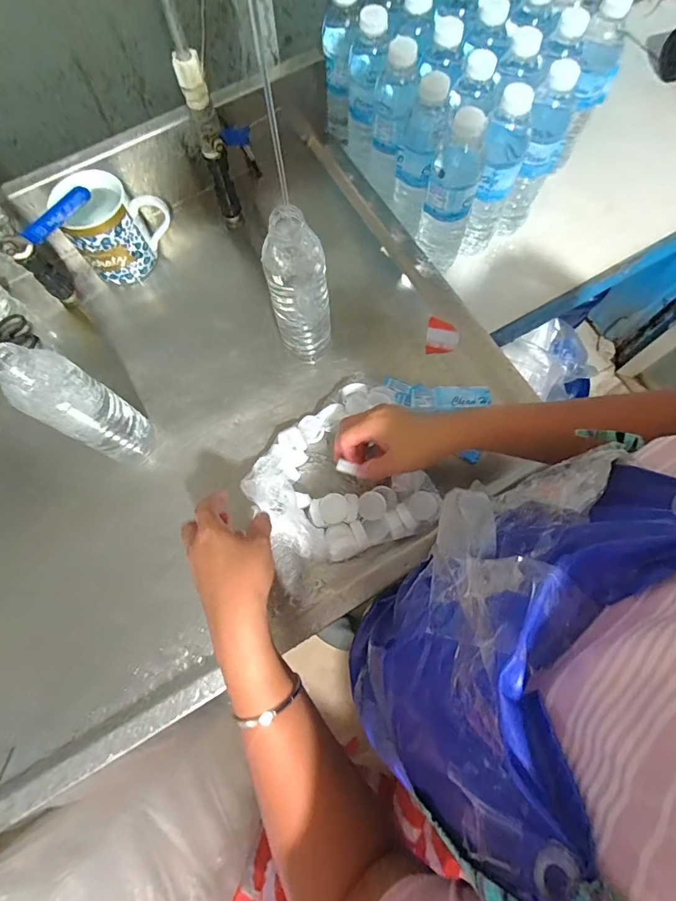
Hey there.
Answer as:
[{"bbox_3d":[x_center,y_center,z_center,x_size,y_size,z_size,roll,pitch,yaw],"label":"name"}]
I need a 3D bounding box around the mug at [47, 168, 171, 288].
[{"bbox_3d":[-0.276,-0.287,0.559,0.120,0.094,0.090,-25,74,-6],"label":"mug"}]

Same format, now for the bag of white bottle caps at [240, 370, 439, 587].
[{"bbox_3d":[-0.003,0.025,0.497,0.198,0.056,0.185,-22,74,-5],"label":"bag of white bottle caps"}]

